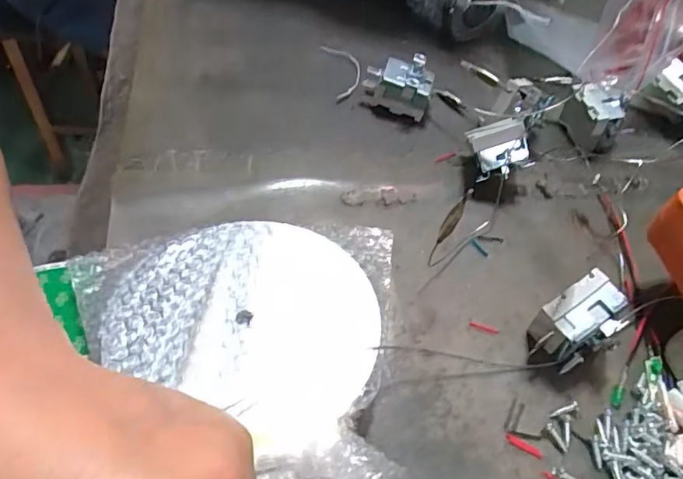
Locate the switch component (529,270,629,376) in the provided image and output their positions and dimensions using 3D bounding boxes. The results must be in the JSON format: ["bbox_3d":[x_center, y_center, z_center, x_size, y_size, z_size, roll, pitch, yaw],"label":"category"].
[{"bbox_3d":[0.112,0.040,0.253,0.042,0.026,0.034,-36,85,-9],"label":"switch component"}]

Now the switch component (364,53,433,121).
[{"bbox_3d":[0.039,-0.106,0.357,0.044,0.027,0.030,13,53,5],"label":"switch component"}]

